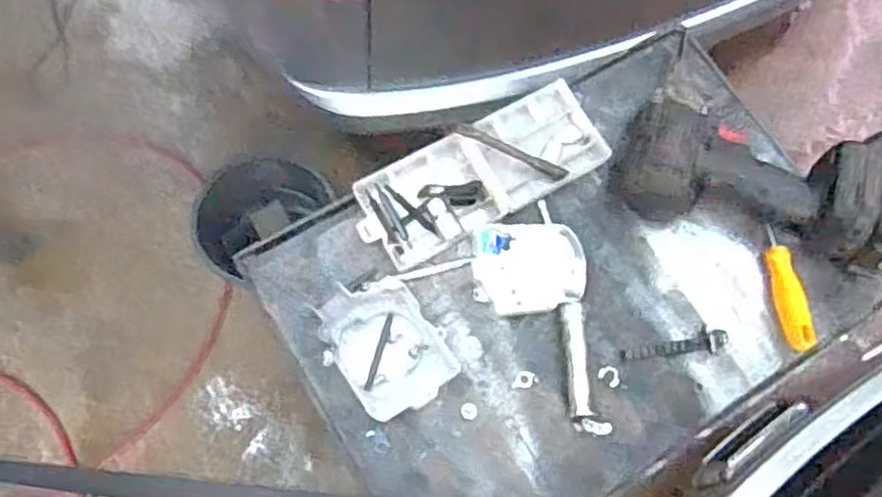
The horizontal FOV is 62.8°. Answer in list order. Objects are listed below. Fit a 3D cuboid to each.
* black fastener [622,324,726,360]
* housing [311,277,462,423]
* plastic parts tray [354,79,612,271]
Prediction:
[{"bbox_3d":[0.195,0.081,0.595,0.089,0.017,0.022,-12,68,-6],"label":"black fastener"},{"bbox_3d":[-0.047,0.078,0.581,0.084,0.029,0.108,-41,79,-16],"label":"housing"},{"bbox_3d":[0.036,-0.066,0.630,0.225,0.023,0.090,-27,75,-13],"label":"plastic parts tray"}]

